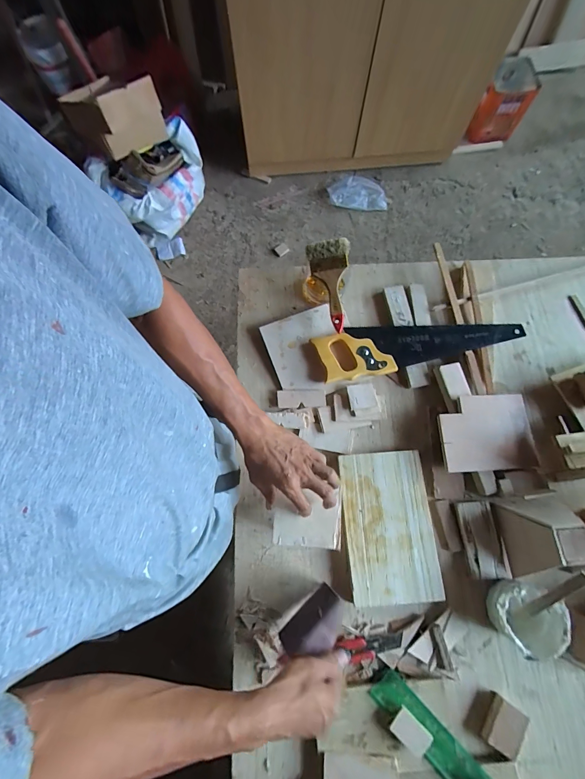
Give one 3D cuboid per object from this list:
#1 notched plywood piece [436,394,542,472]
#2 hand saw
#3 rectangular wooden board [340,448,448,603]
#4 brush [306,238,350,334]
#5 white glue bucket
[{"bbox_3d":[0.344,0.077,0.573,0.172,0.010,0.129,0,79,-9],"label":"notched plywood piece"},{"bbox_3d":[0.248,-0.087,0.633,0.398,0.027,0.097,-8,71,-3],"label":"hand saw"},{"bbox_3d":[0.162,0.222,0.534,0.144,0.013,0.229,-4,71,-2],"label":"rectangular wooden board"},{"bbox_3d":[0.065,-0.205,0.624,0.082,0.041,0.179,4,74,2],"label":"brush"},{"bbox_3d":[0.355,0.343,0.489,0.105,0.058,0.091,39,75,12],"label":"white glue bucket"}]

